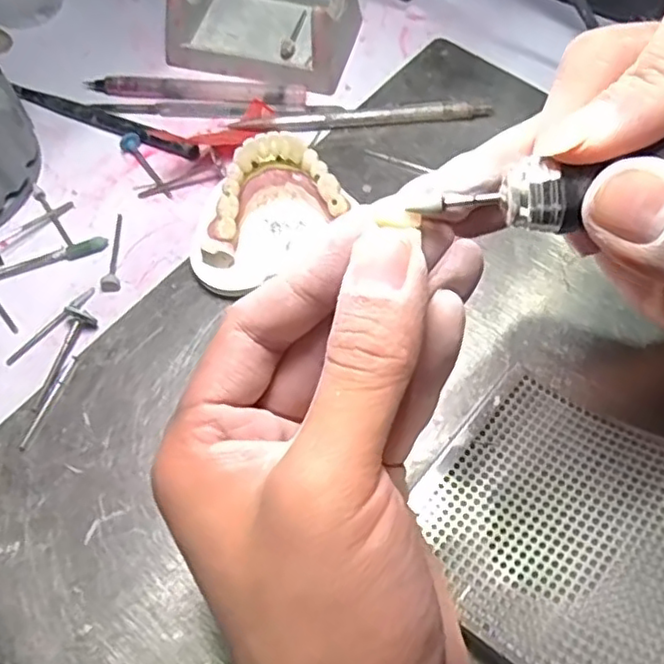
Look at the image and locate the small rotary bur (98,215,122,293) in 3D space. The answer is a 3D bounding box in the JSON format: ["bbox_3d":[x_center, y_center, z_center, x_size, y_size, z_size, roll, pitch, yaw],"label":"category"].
[{"bbox_3d":[-0.106,-0.040,0.308,0.009,0.007,0.044,-6,63,-1],"label":"small rotary bur"}]

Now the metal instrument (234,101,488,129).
[{"bbox_3d":[0.016,-0.113,0.341,0.135,0.008,0.010,-3,63,0],"label":"metal instrument"}]

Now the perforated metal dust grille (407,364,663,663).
[{"bbox_3d":[0.082,0.061,0.214,0.096,0.076,0.095,37,70,18],"label":"perforated metal dust grille"}]

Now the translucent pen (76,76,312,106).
[{"bbox_3d":[-0.075,-0.133,0.351,0.120,0.005,0.010,3,64,3],"label":"translucent pen"}]

